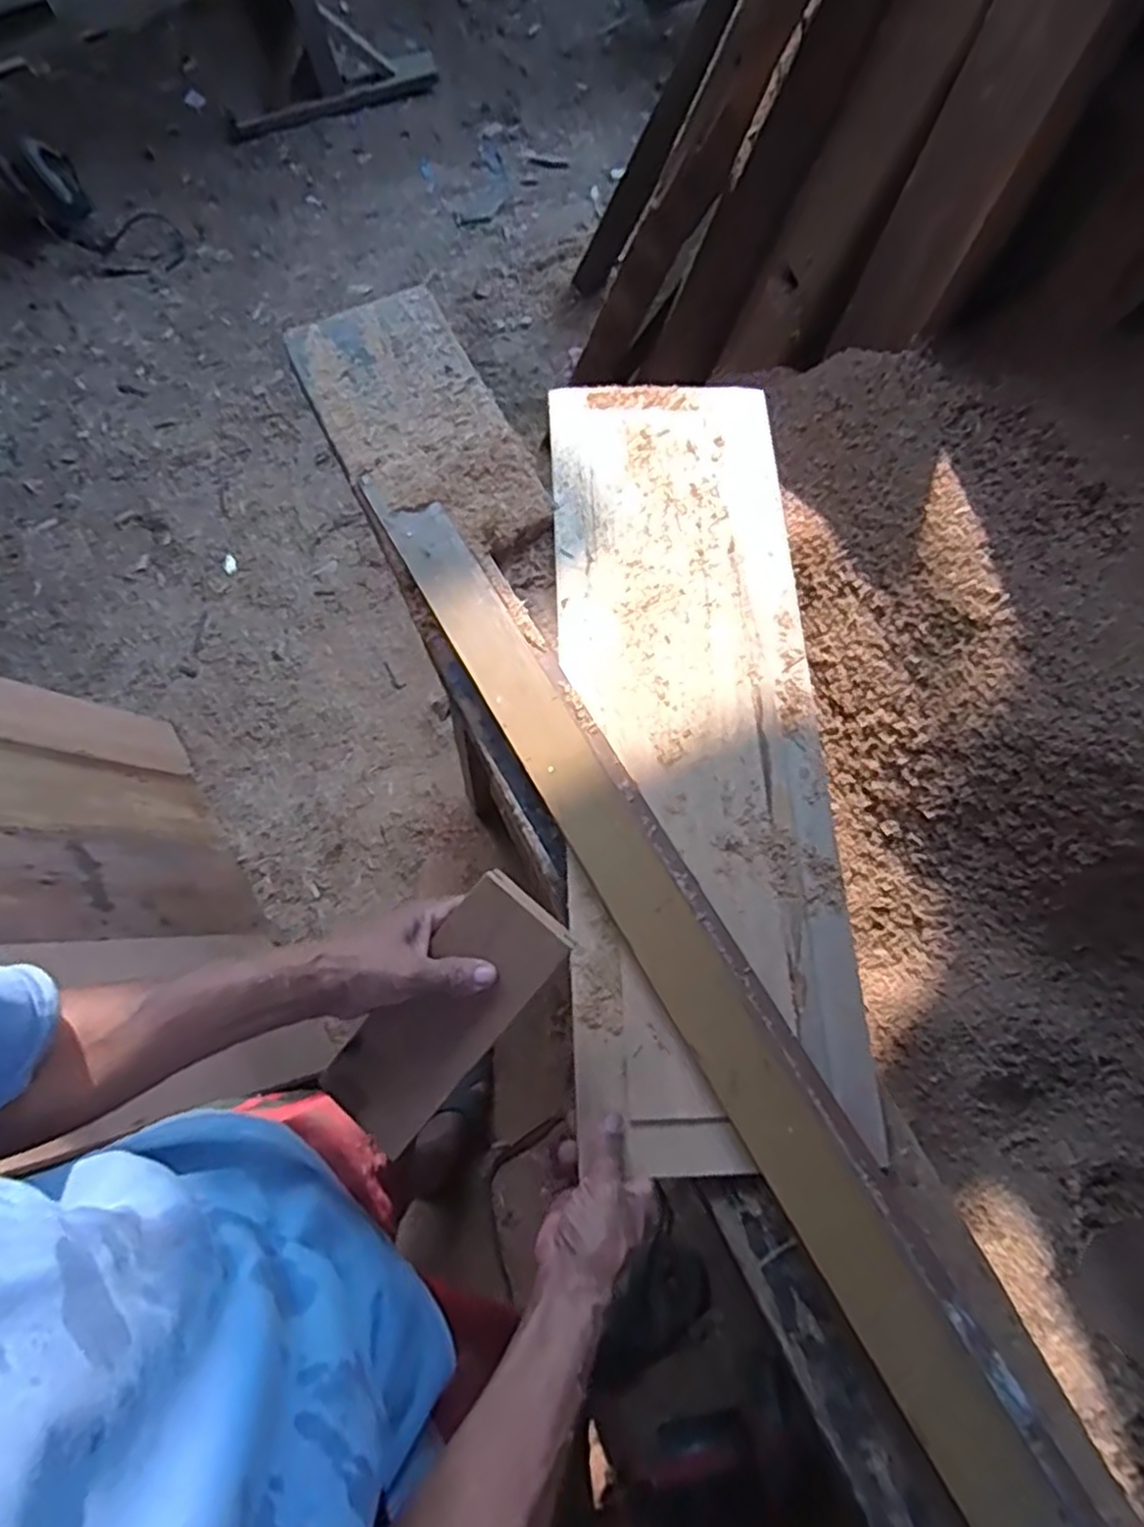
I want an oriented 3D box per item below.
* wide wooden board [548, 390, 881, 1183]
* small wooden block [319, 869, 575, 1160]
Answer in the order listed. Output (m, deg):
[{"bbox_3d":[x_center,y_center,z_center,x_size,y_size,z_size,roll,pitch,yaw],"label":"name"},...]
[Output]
[{"bbox_3d":[0.113,-0.051,0.724,0.243,0.021,0.776,-2,70,0],"label":"wide wooden board"},{"bbox_3d":[-0.093,0.185,0.559,0.083,0.031,0.206,40,92,13],"label":"small wooden block"}]

